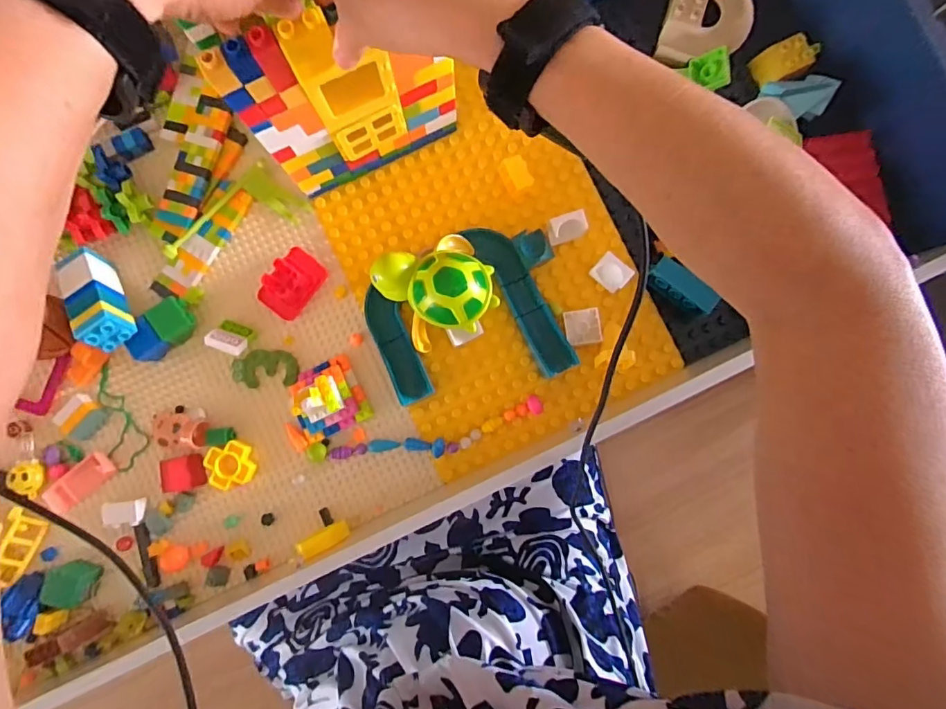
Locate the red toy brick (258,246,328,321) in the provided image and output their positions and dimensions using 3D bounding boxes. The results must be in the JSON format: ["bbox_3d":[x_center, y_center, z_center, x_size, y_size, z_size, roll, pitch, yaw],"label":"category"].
[{"bbox_3d":[-0.171,-0.067,0.464,0.040,0.026,0.062,37,86,1],"label":"red toy brick"}]

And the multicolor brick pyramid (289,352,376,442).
[{"bbox_3d":[-0.137,0.041,0.428,0.065,0.079,0.066,-25,87,-1],"label":"multicolor brick pyramid"}]

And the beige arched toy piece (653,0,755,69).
[{"bbox_3d":[0.227,-0.323,0.470,0.078,0.016,0.102,17,86,0],"label":"beige arched toy piece"}]

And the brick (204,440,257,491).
[{"bbox_3d":[-0.225,0.102,0.457,0.040,0.014,0.039,-16,87,-2],"label":"brick"}]

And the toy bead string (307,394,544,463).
[{"bbox_3d":[-0.041,0.078,0.454,0.217,0.016,0.033,-12,87,-2],"label":"toy bead string"}]

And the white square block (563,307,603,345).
[{"bbox_3d":[0.101,-0.025,0.457,0.032,0.019,0.032,-8,87,-2],"label":"white square block"}]

